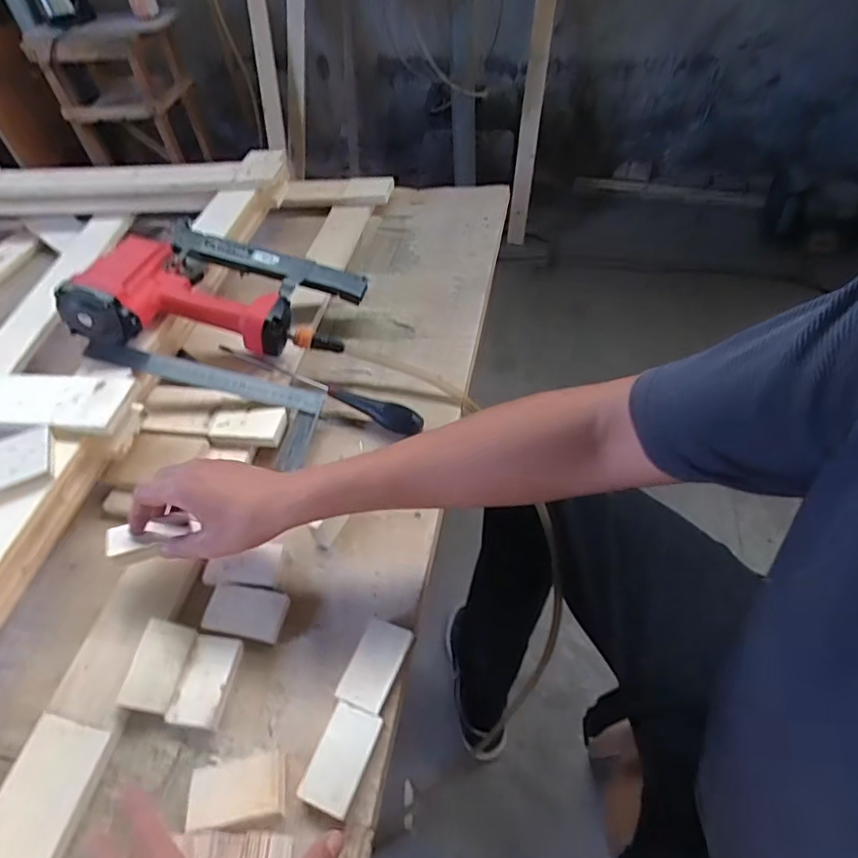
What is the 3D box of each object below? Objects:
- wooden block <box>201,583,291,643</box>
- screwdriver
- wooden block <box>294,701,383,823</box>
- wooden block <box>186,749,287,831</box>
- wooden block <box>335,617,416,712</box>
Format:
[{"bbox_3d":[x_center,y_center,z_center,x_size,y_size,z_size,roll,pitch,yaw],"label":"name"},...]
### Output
[{"bbox_3d":[-0.170,0.172,0.511,0.073,0.015,0.044,6,50,10],"label":"wooden block"},{"bbox_3d":[-0.141,-0.053,0.691,0.303,0.033,0.029,23,56,23],"label":"screwdriver"},{"bbox_3d":[-0.068,0.257,0.425,0.041,0.019,0.069,15,53,17],"label":"wooden block"},{"bbox_3d":[-0.146,0.278,0.420,0.072,0.019,0.047,-11,49,-4],"label":"wooden block"},{"bbox_3d":[-0.044,0.203,0.469,0.043,0.024,0.071,14,52,16],"label":"wooden block"}]

